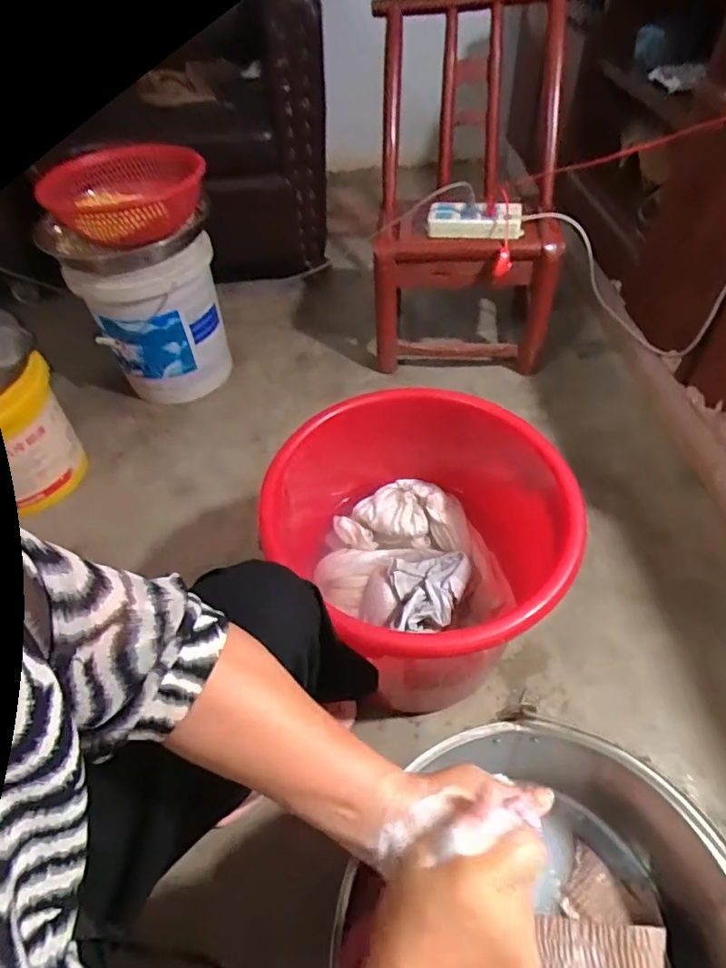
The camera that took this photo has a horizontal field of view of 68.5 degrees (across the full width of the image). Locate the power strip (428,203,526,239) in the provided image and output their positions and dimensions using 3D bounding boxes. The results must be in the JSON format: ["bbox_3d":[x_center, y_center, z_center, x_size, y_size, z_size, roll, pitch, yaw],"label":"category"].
[{"bbox_3d":[0.225,-0.532,1.077,0.188,0.042,0.079,3,50,7],"label":"power strip"}]

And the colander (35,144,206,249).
[{"bbox_3d":[-0.421,-0.521,0.952,0.273,0.116,0.233,-19,51,-11],"label":"colander"}]

